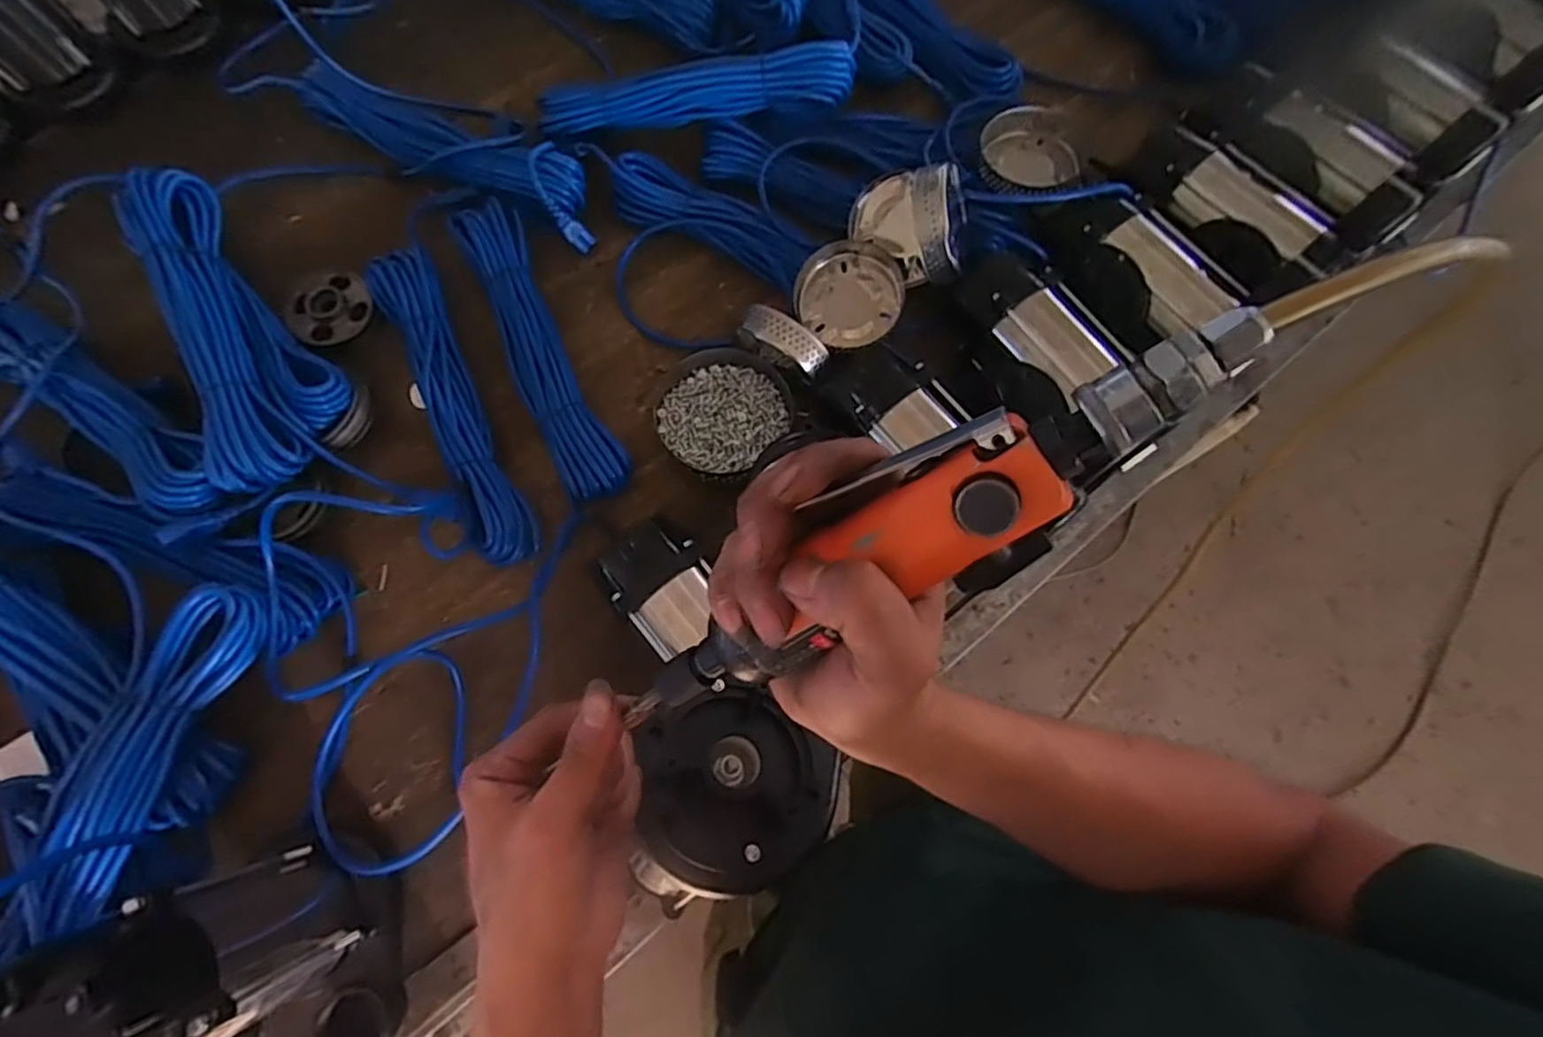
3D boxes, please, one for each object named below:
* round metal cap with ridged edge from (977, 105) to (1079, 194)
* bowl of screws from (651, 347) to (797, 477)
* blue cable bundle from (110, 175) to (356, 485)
[{"bbox_3d":[0.257,-0.372,0.688,0.088,0.029,0.103,-25,77,-8],"label":"round metal cap with ridged edge"},{"bbox_3d":[-0.052,-0.107,0.677,0.129,0.040,0.128,0,75,-1],"label":"bowl of screws"},{"bbox_3d":[-0.504,-0.188,0.637,0.116,0.034,0.344,-20,75,-33],"label":"blue cable bundle"}]

